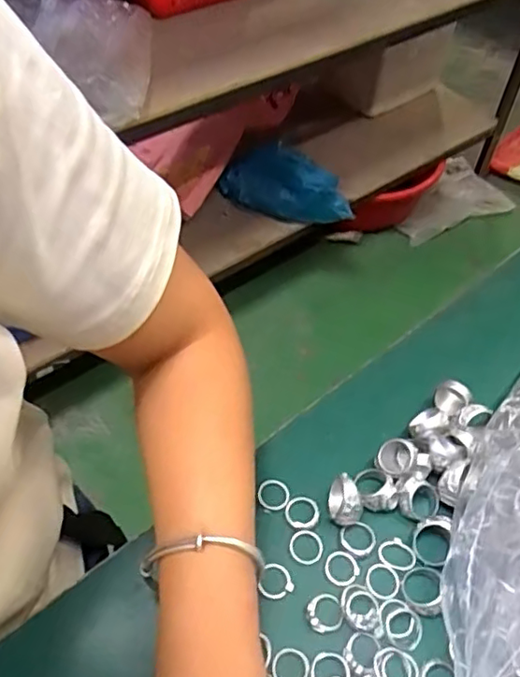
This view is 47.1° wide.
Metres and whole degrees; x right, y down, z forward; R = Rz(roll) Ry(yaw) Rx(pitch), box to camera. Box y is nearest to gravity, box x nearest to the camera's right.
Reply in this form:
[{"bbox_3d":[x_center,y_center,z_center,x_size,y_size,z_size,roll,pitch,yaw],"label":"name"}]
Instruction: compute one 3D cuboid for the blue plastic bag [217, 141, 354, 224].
[{"bbox_3d":[0.041,-0.341,1.300,0.305,0.140,0.081,19,49,27],"label":"blue plastic bag"}]

